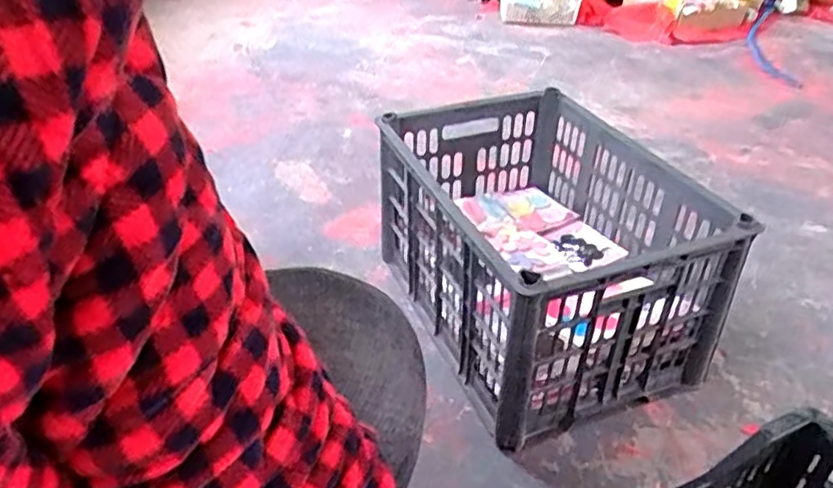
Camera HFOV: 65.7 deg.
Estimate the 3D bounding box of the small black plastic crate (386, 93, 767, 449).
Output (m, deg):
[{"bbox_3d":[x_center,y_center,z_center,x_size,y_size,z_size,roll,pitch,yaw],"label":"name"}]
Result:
[{"bbox_3d":[0.175,-0.011,0.977,0.332,0.265,0.498,-13,38,-17],"label":"small black plastic crate"}]

